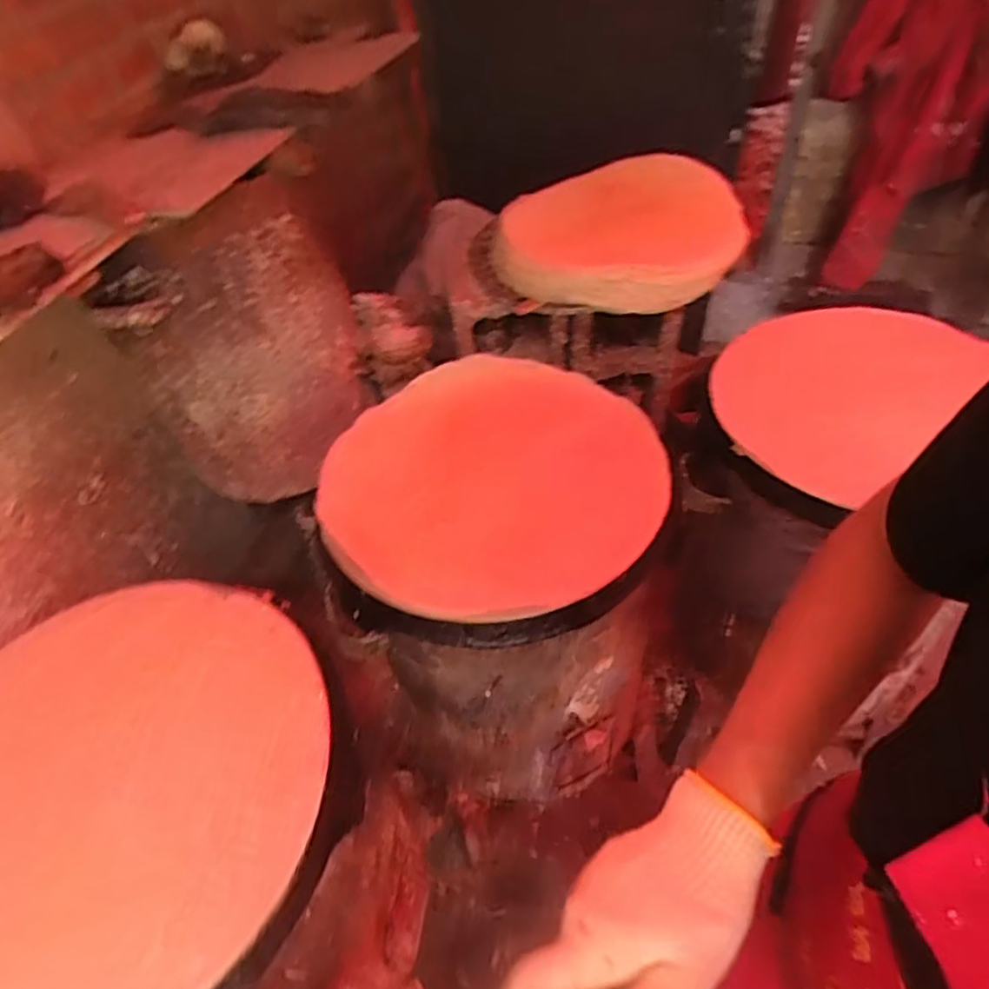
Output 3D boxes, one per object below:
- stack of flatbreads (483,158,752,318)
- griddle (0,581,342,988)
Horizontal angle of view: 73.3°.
[{"bbox_3d":[0.212,-0.437,1.090,0.414,0.089,0.384,-4,49,7],"label":"stack of flatbreads"},{"bbox_3d":[-0.308,0.233,0.523,0.351,0.036,0.361,-1,46,1],"label":"griddle"}]

